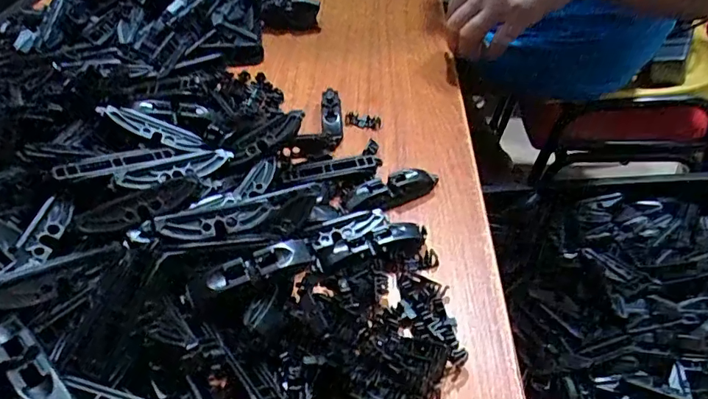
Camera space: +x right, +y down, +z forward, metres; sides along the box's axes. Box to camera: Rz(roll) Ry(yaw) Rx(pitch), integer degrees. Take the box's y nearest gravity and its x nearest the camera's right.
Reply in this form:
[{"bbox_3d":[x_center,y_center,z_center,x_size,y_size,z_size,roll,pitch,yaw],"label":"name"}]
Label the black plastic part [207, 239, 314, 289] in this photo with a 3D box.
[{"bbox_3d":[-0.054,0.038,0.288,0.061,0.010,0.015,-23,46,-18],"label":"black plastic part"}]

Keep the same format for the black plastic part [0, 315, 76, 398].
[{"bbox_3d":[-0.144,0.078,0.220,0.060,0.018,0.016,31,54,33],"label":"black plastic part"}]

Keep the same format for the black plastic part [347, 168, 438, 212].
[{"bbox_3d":[0.030,-0.007,0.374,0.073,0.018,0.020,-21,45,-15],"label":"black plastic part"}]

